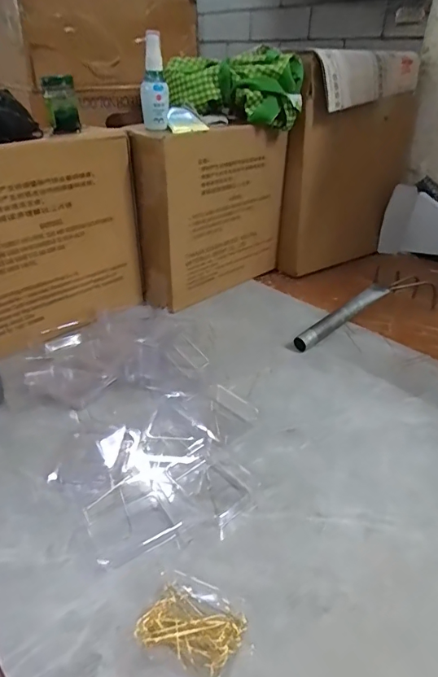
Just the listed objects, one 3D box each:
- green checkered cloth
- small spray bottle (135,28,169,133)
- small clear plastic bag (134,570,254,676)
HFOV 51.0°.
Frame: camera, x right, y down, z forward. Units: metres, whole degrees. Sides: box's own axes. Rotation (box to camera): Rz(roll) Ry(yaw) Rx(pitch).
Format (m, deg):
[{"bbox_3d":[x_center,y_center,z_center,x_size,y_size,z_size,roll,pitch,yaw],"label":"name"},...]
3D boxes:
[{"bbox_3d":[0.024,-0.408,0.744,0.214,0.098,0.093,6,31,7],"label":"green checkered cloth"},{"bbox_3d":[-0.090,-0.358,0.642,0.036,0.119,0.039,0,31,-3],"label":"small spray bottle"},{"bbox_3d":[-0.015,0.211,0.337,0.078,0.010,0.060,15,33,21],"label":"small clear plastic bag"}]

